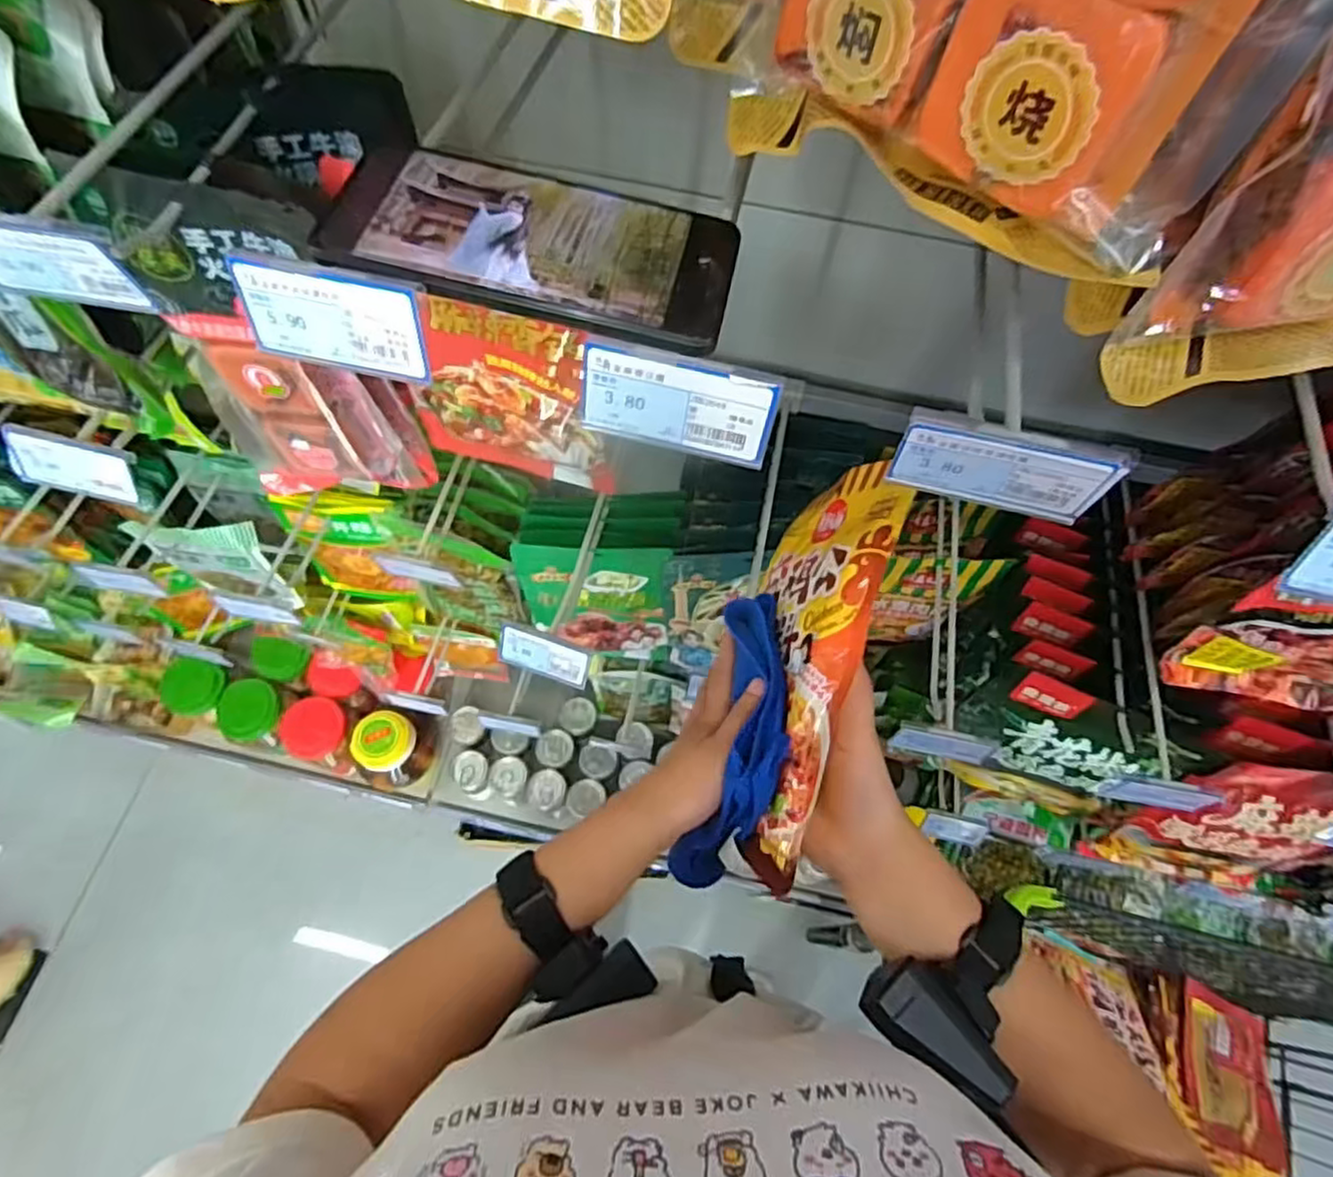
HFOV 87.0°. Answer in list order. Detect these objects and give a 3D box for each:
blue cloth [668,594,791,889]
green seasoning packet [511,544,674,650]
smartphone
[{"bbox_3d":[0.047,0.081,0.421,0.045,0.060,0.182,12,63,3],"label":"blue cloth"},{"bbox_3d":[-0.076,0.017,0.773,0.151,0.196,0.022,0,57,-2],"label":"green seasoning packet"},{"bbox_3d":[-0.052,-0.144,0.293,0.158,0.012,0.081,12,65,3],"label":"smartphone"}]

